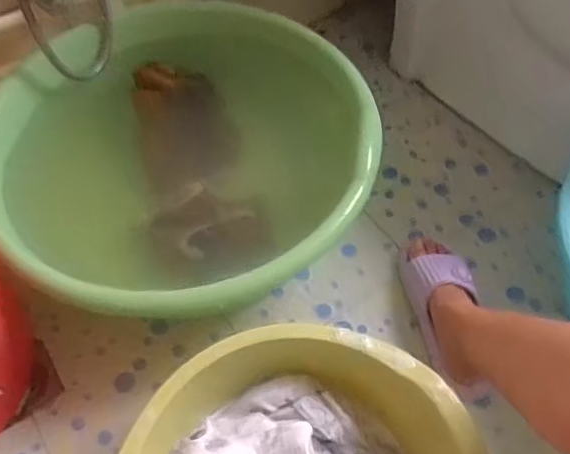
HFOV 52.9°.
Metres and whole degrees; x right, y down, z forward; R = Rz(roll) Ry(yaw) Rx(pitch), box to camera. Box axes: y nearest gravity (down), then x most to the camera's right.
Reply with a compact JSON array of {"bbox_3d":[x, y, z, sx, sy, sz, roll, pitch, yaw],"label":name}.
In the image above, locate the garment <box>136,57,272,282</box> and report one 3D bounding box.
[{"bbox_3d":[-0.136,-0.099,0.892,0.160,0.104,0.350,-12,56,-5],"label":"garment"}]

